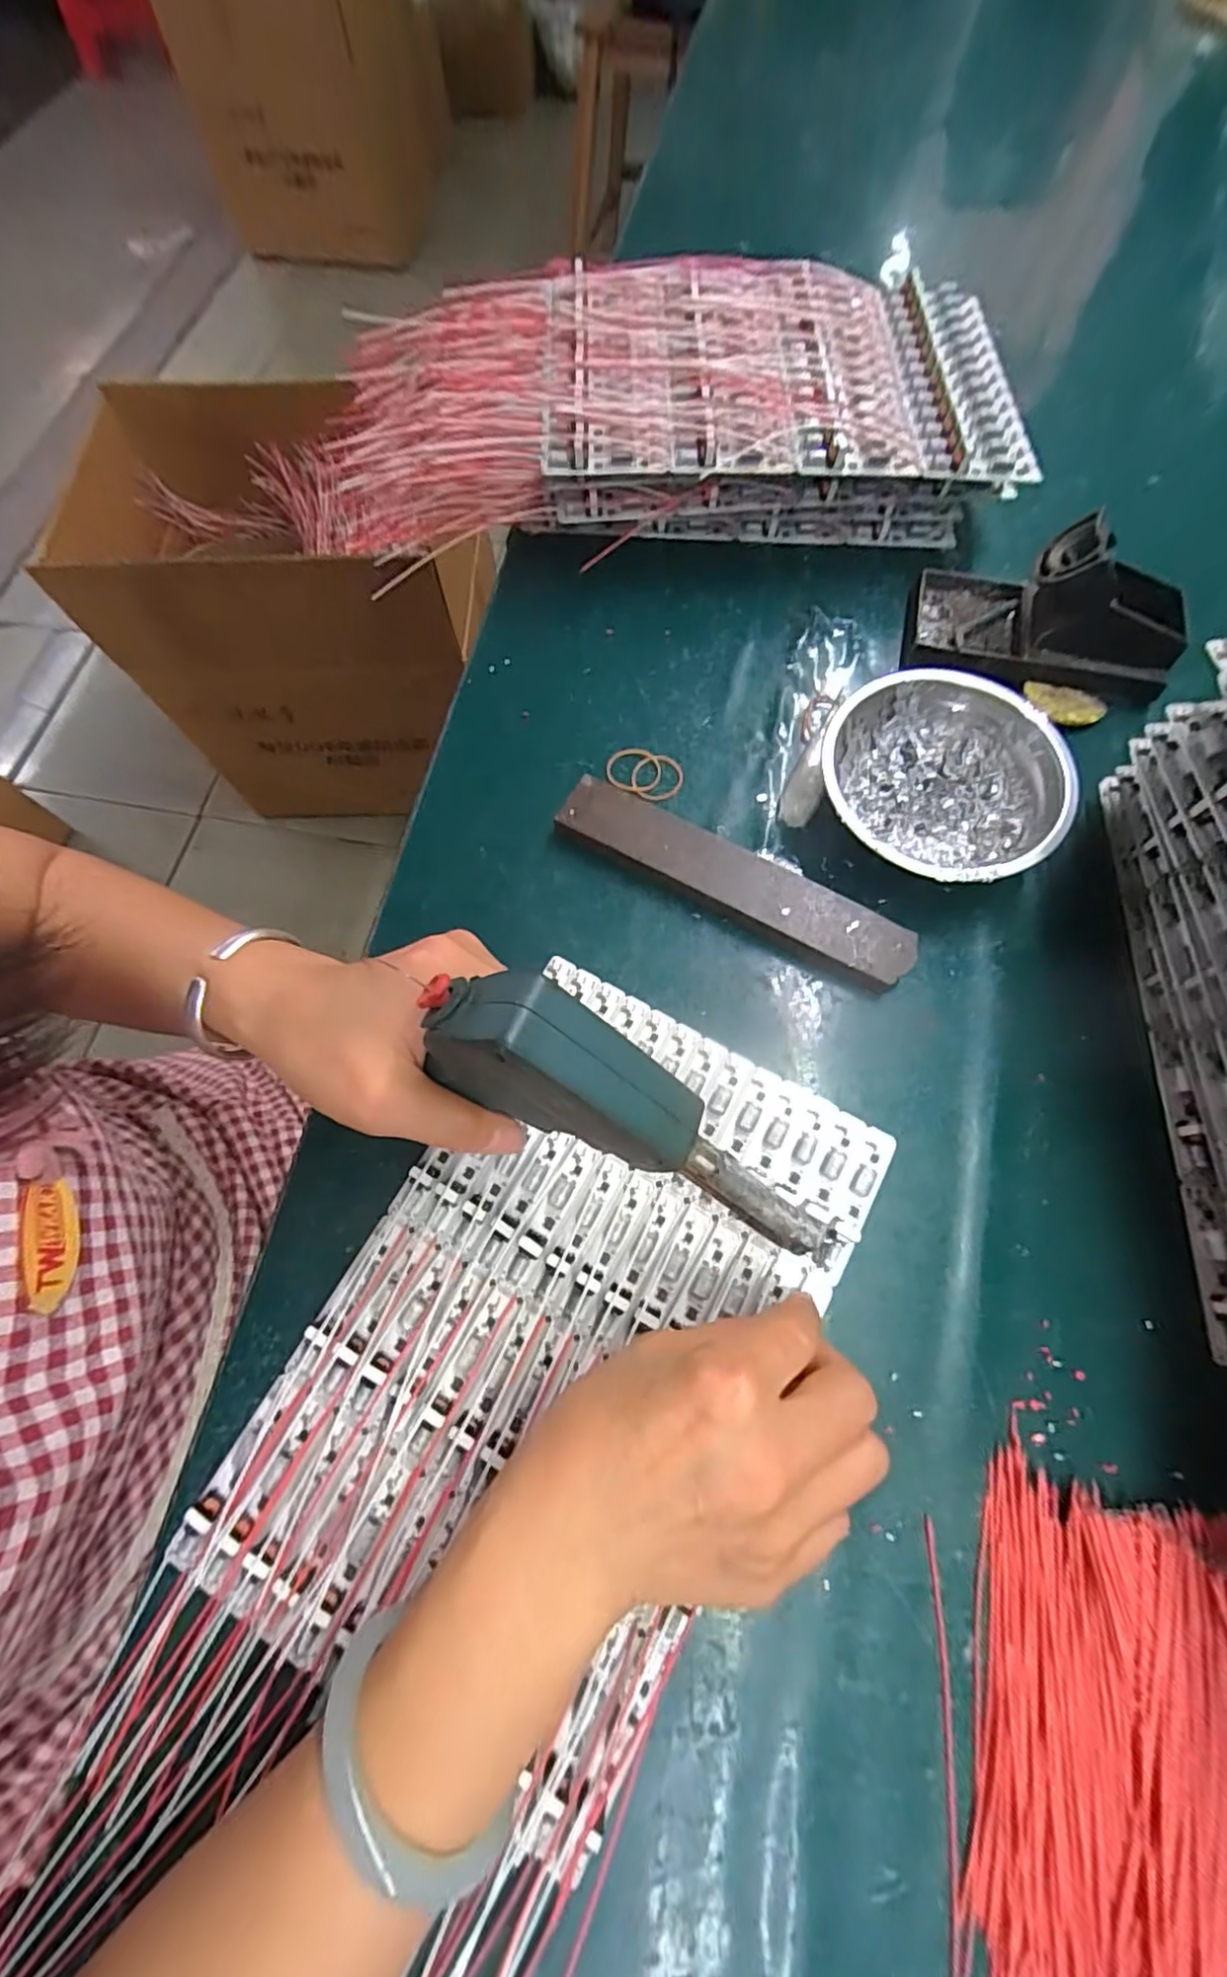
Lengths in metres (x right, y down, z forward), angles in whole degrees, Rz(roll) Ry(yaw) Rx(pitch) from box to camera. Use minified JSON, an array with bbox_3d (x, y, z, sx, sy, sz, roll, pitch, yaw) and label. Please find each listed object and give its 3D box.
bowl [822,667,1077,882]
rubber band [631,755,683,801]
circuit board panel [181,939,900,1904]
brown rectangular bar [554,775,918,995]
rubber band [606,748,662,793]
[{"bbox_3d":[0.174,-0.109,0.350,0.121,0.037,0.124,-1,71,2],"label":"bowl"},{"bbox_3d":[0.025,-0.124,0.379,0.031,0.004,0.031,1,72,-3],"label":"rubber band"},{"bbox_3d":[-0.021,0.147,0.282,0.189,0.017,0.296,28,74,11],"label":"circuit board panel"},{"bbox_3d":[0.064,-0.059,0.349,0.198,0.021,0.035,27,74,10],"label":"brown rectangular bar"},{"bbox_3d":[0.012,-0.129,0.380,0.032,0.004,0.032,3,71,3],"label":"rubber band"}]

